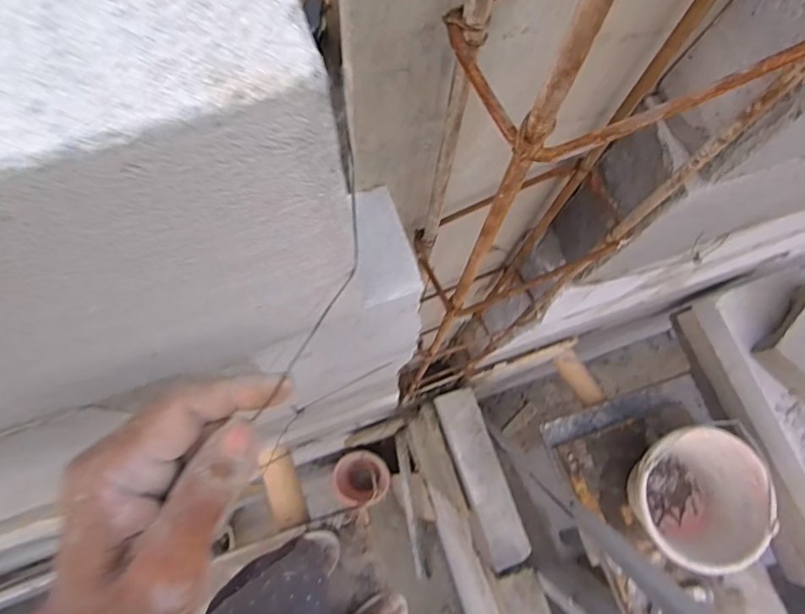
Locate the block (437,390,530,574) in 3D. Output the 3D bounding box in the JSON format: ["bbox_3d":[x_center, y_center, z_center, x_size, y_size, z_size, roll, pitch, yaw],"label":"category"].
[{"bbox_3d":[0.162,0.343,1.050,0.090,0.053,0.351,-18,76,-6],"label":"block"}]

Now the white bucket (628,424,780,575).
[{"bbox_3d":[0.544,0.365,0.996,0.224,0.205,0.234,0,75,-1],"label":"white bucket"}]

